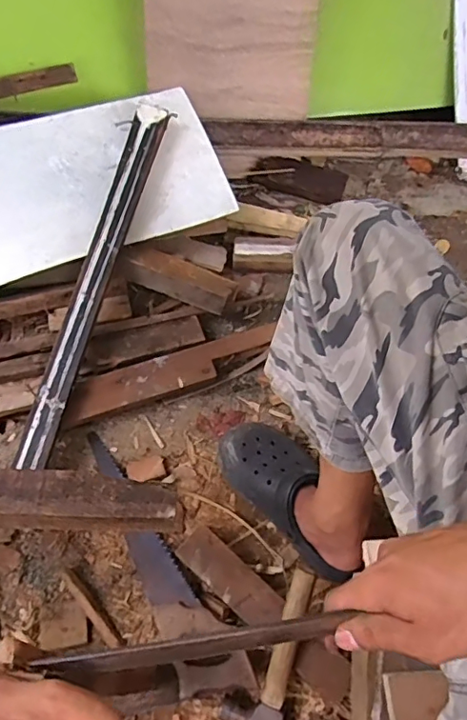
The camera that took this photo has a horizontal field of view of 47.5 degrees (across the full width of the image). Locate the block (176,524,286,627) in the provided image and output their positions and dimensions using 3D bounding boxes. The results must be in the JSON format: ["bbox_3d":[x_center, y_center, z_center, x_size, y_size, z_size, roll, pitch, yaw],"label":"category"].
[{"bbox_3d":[-0.004,0.306,0.748,0.160,0.034,0.058,36,65,16],"label":"block"}]

